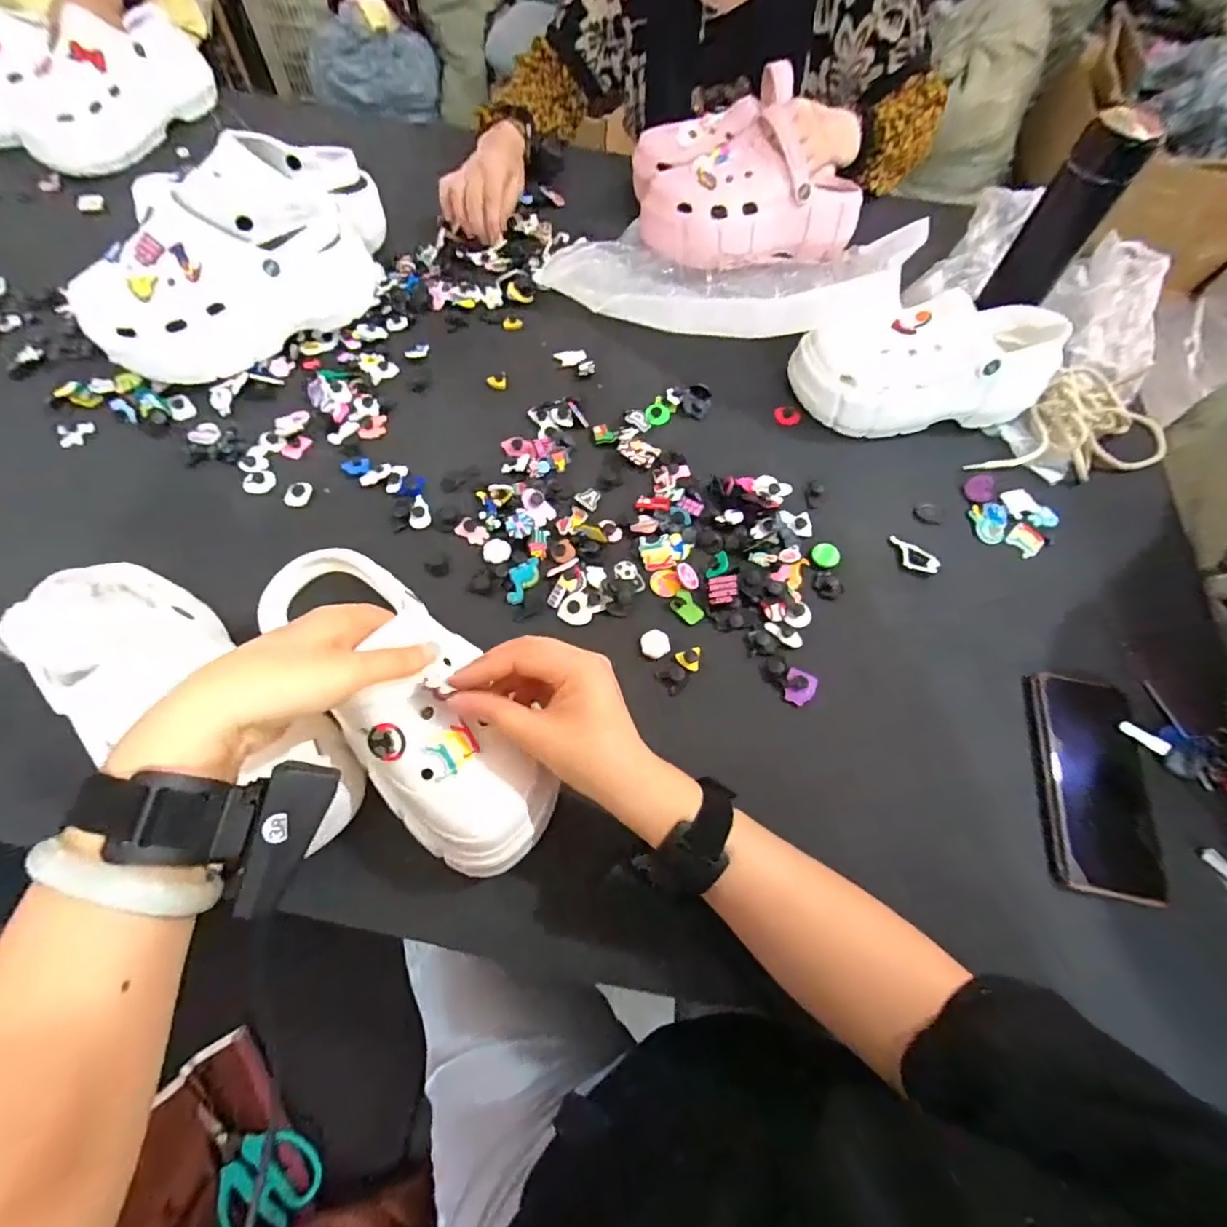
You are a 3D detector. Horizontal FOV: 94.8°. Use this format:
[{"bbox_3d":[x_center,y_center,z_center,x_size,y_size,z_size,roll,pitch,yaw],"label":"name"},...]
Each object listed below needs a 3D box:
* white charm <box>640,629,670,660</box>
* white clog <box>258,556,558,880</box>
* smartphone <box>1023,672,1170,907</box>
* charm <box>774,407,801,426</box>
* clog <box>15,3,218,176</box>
[{"bbox_3d":[0.034,0.026,0.463,0.023,0.008,0.025,1,63,-2],"label":"white charm"},{"bbox_3d":[-0.140,0.049,0.371,0.091,0.085,0.254,-35,69,-17],"label":"white clog"},{"bbox_3d":[0.358,0.124,0.423,0.077,0.014,0.159,10,64,3],"label":"smartphone"},{"bbox_3d":[0.182,-0.208,0.592,0.027,0.009,0.023,5,87,10],"label":"charm"},{"bbox_3d":[-0.652,-0.690,0.739,0.096,0.115,0.263,17,64,7],"label":"clog"}]

